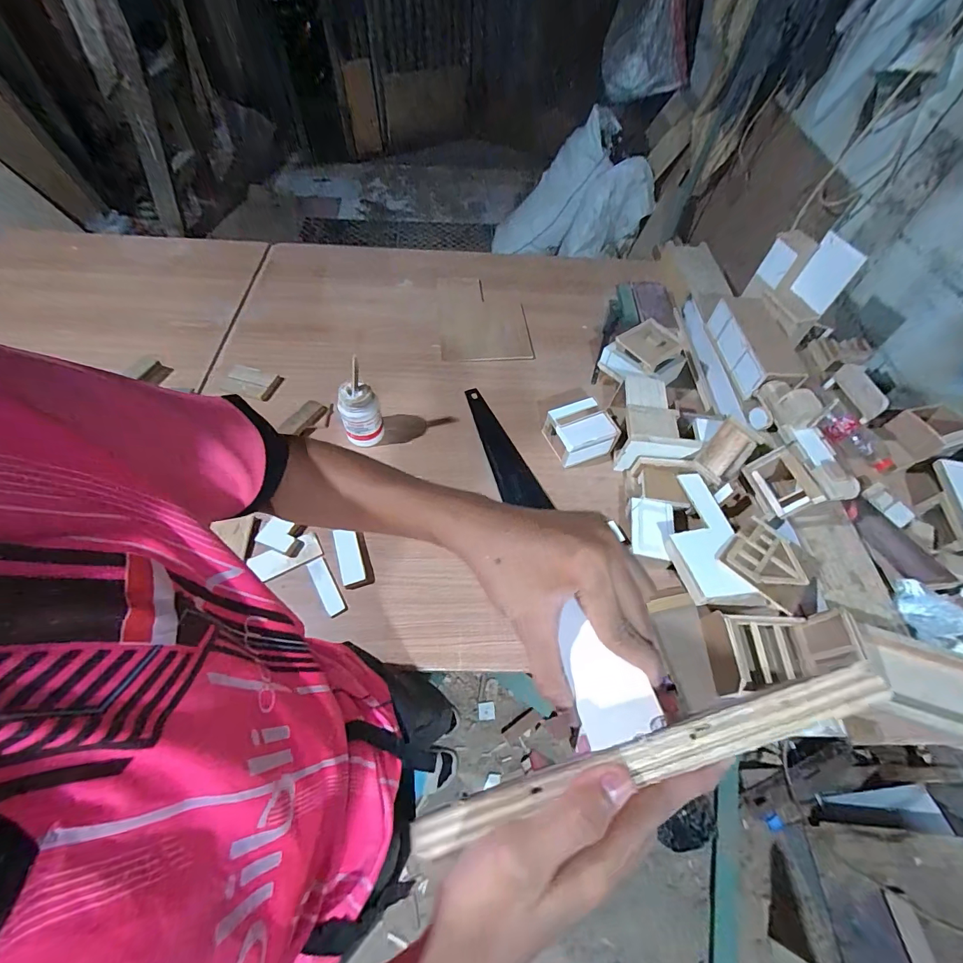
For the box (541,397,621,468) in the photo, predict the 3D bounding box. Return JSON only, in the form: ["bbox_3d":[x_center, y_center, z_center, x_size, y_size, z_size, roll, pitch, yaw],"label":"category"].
[{"bbox_3d":[0.209,-0.102,0.913,0.127,0.086,0.115,-21,62,-15],"label":"box"}]

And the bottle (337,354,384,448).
[{"bbox_3d":[-0.249,-0.143,0.854,0.076,0.185,0.068,-15,60,-12],"label":"bottle"}]

